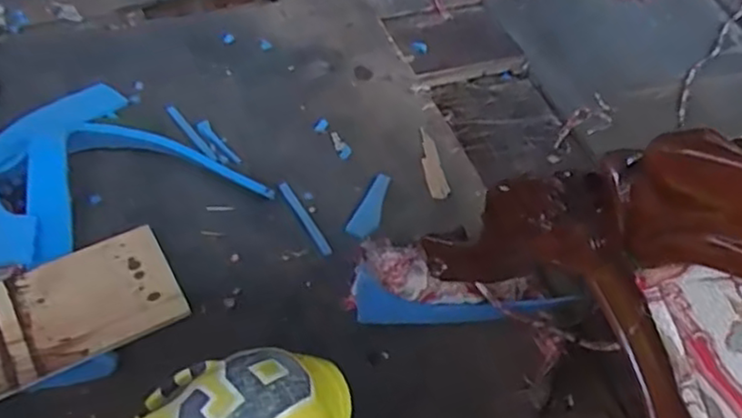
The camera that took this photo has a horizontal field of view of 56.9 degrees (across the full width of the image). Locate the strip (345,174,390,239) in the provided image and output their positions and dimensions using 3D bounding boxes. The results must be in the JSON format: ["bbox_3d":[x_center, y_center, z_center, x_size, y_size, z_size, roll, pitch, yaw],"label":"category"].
[{"bbox_3d":[0.001,-0.005,1.132,0.042,0.018,0.119,21,70,12],"label":"strip"}]

